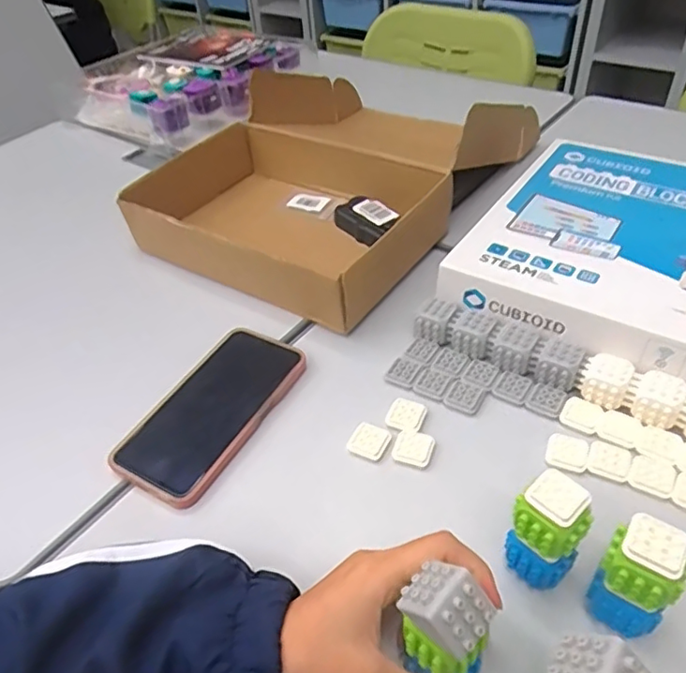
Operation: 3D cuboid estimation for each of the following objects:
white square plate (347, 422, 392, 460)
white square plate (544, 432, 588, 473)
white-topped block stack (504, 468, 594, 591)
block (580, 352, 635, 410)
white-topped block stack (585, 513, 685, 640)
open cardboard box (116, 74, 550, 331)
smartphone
[{"bbox_3d":[0.020,0.080,0.440,0.028,0.007,0.025,14,46,19],"label":"white square plate"},{"bbox_3d":[0.165,0.084,0.421,0.028,0.004,0.030,11,45,17],"label":"white square plate"},{"bbox_3d":[0.120,0.116,0.338,0.037,0.076,0.033,27,52,30],"label":"white-topped block stack"},{"bbox_3d":[0.207,0.034,0.448,0.031,0.027,0.035,23,50,27],"label":"block"},{"bbox_3d":[0.159,0.134,0.311,0.032,0.078,0.036,-36,51,-29],"label":"white-topped block stack"},{"bbox_3d":[-0.009,-0.206,0.688,0.325,0.112,0.424,24,50,28],"label":"open cardboard box"},{"bbox_3d":[-0.106,0.058,0.476,0.087,0.013,0.167,19,48,23],"label":"smartphone"}]

